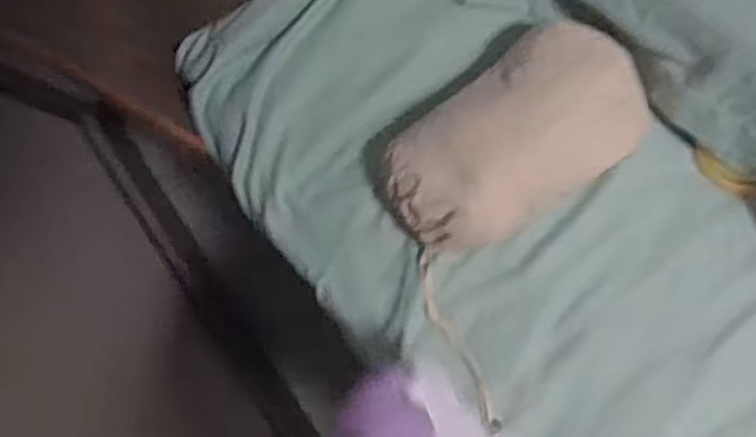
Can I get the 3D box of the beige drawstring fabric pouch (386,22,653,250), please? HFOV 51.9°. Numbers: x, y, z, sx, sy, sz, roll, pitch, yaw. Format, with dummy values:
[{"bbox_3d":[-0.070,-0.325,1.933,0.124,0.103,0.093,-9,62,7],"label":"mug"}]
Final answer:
[{"bbox_3d":[0.103,-0.061,0.620,0.209,0.075,0.124,-35,81,4],"label":"beige drawstring fabric pouch"}]

